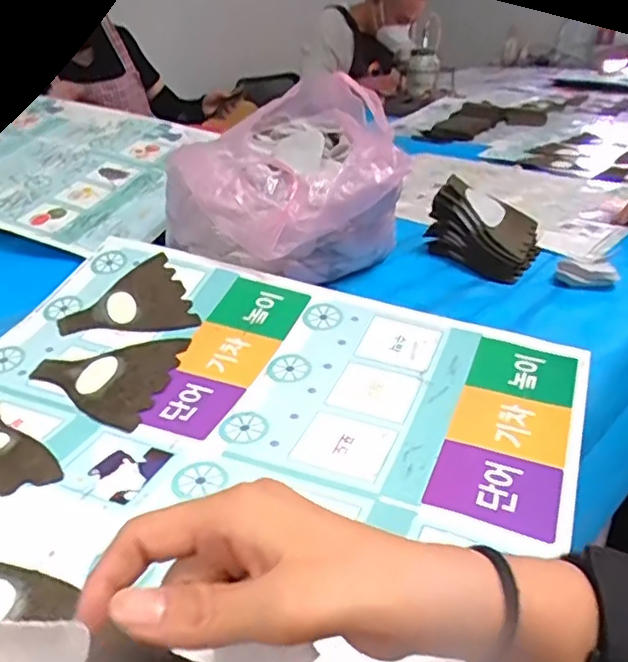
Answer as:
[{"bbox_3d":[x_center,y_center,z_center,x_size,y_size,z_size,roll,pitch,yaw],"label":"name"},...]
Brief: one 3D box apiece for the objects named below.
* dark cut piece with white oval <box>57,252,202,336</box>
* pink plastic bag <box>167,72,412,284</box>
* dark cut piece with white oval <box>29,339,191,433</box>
[{"bbox_3d":[-0.197,-0.026,0.638,0.126,0.004,0.121,-21,49,-16],"label":"dark cut piece with white oval"},{"bbox_3d":[-0.038,-0.186,0.757,0.273,0.160,0.293,-7,29,-10],"label":"pink plastic bag"},{"bbox_3d":[-0.194,0.043,0.553,0.126,0.007,0.120,2,33,9],"label":"dark cut piece with white oval"}]

